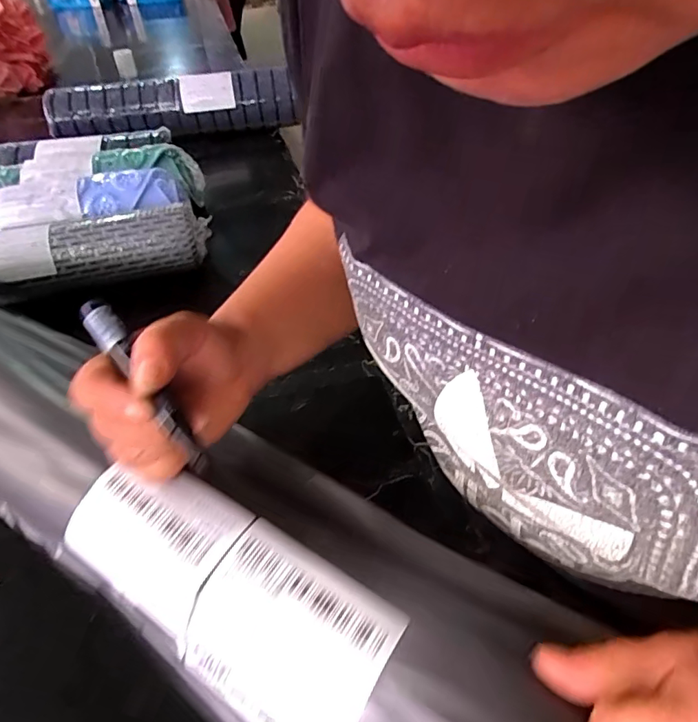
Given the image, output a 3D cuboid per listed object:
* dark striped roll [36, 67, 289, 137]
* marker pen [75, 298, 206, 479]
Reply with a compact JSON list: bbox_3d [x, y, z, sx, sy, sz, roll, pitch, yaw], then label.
[{"bbox_3d":[-0.333,-0.492,0.971,0.473,0.105,0.063,-8,43,-5],"label":"dark striped roll"},{"bbox_3d":[-0.113,0.007,0.270,0.017,0.011,0.132,-33,63,-26],"label":"marker pen"}]

